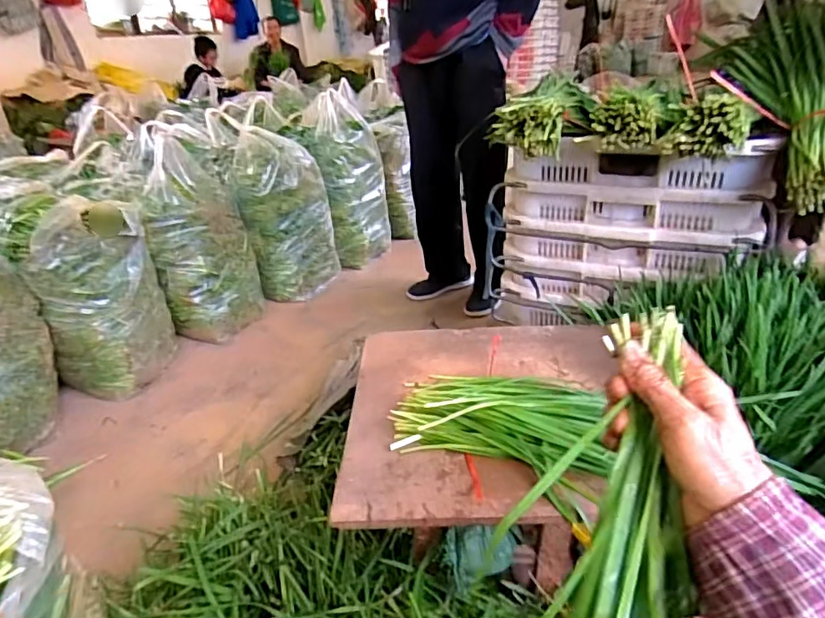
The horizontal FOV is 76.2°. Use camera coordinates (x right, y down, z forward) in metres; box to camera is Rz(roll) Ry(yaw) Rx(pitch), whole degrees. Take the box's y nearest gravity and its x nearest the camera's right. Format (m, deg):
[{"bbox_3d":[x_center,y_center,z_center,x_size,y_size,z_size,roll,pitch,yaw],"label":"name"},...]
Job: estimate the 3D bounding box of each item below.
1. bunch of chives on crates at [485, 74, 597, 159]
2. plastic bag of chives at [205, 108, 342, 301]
[{"bbox_3d":[0.248,-0.348,0.945,0.108,0.090,0.274,12,31,26],"label":"bunch of chives on crates"},{"bbox_3d":[-0.458,-0.335,1.894,0.321,0.552,0.316,-10,28,-14],"label":"plastic bag of chives"}]

